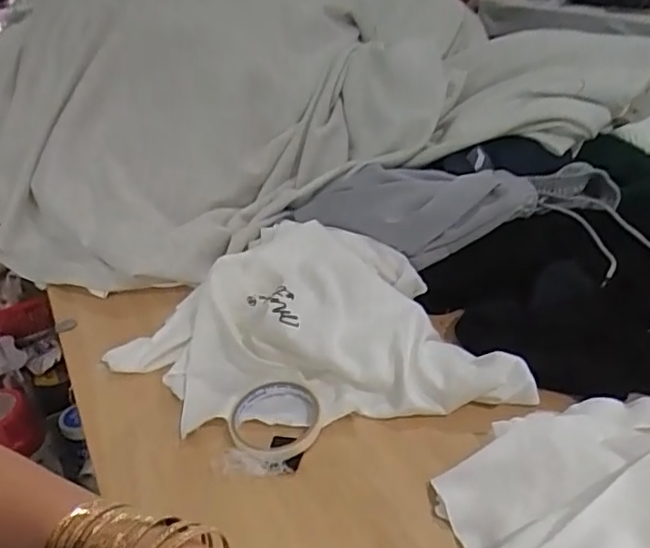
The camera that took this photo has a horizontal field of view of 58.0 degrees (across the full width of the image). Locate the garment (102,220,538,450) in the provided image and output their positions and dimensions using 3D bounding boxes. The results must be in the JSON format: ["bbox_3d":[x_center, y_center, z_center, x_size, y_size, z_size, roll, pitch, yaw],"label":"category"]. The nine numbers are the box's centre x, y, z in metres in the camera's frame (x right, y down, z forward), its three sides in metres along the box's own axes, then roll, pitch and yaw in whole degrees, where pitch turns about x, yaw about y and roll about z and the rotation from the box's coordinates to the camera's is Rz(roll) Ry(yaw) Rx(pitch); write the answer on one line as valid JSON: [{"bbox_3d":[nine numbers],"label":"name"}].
[{"bbox_3d":[-0.030,0.042,0.638,0.407,0.074,0.281,-8,35,-4],"label":"garment"}]

